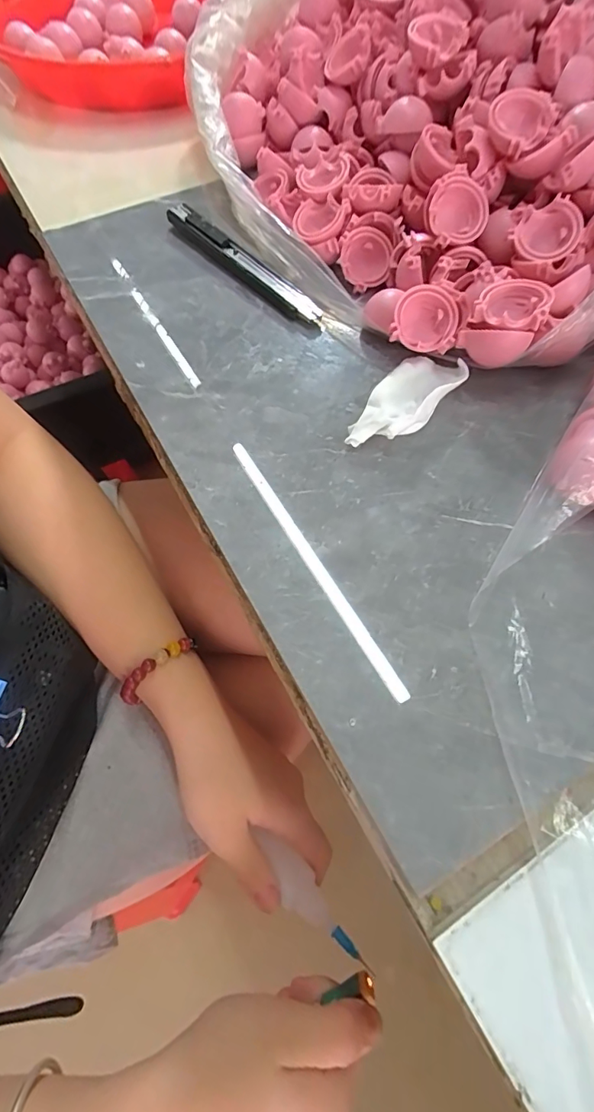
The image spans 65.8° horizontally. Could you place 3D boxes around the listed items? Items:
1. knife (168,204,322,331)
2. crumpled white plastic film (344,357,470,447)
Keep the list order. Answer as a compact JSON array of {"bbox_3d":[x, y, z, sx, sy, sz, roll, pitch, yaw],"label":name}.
[{"bbox_3d":[-0.031,-0.169,0.263,0.015,0.011,0.129,-38,69,-16],"label":"knife"},{"bbox_3d":[0.050,-0.073,0.212,0.028,0.013,0.067,38,70,17],"label":"crumpled white plastic film"}]

